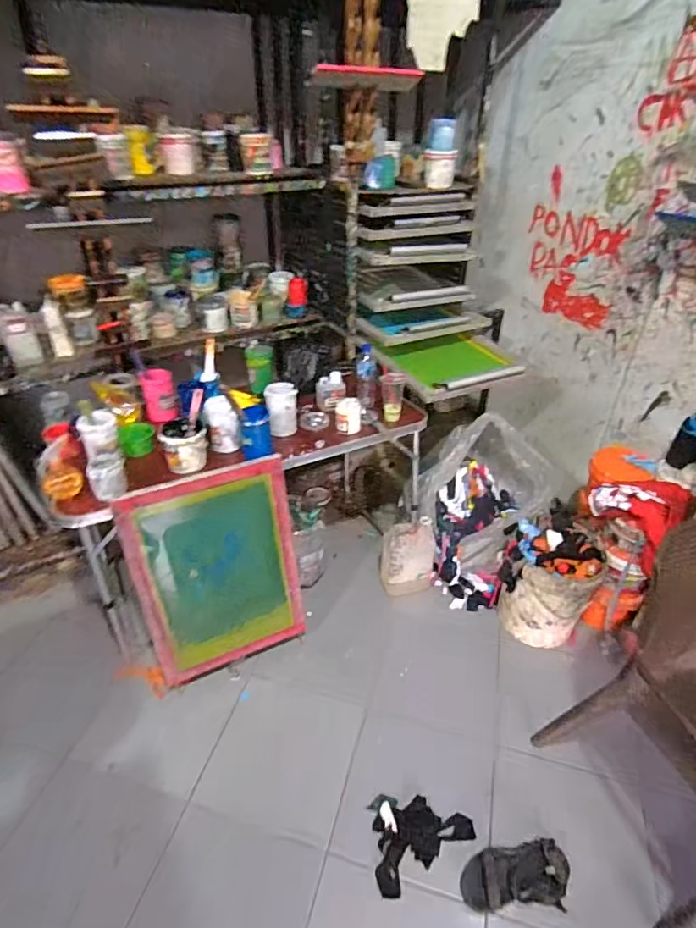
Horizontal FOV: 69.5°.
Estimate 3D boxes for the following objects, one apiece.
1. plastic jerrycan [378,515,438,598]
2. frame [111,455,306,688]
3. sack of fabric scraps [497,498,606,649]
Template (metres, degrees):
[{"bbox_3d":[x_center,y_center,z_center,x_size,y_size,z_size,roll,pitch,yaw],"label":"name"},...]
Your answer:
[{"bbox_3d":[0.232,0.364,1.931,0.201,0.302,0.109,-10,36,-17],"label":"plastic jerrycan"},{"bbox_3d":[-0.390,0.355,1.578,0.482,0.704,0.044,-15,25,-23],"label":"frame"},{"bbox_3d":[0.703,0.408,1.788,0.295,0.374,0.307,-8,35,-14],"label":"sack of fabric scraps"}]

